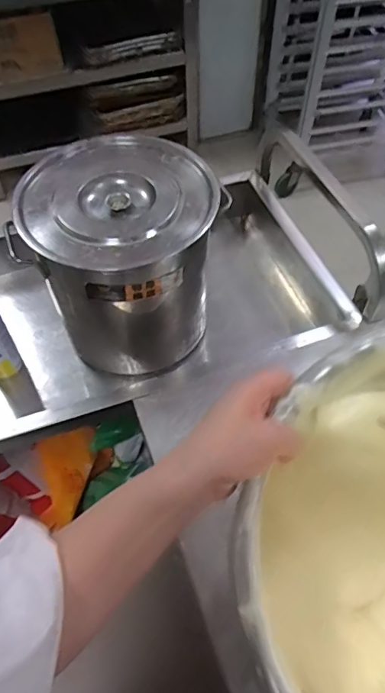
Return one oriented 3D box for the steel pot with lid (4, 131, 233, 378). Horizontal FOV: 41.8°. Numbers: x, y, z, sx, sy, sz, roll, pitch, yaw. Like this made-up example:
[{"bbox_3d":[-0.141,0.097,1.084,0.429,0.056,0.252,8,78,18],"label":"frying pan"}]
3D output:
[{"bbox_3d":[-0.117,-0.156,0.900,0.309,0.303,0.284,0,54,1],"label":"steel pot with lid"}]

